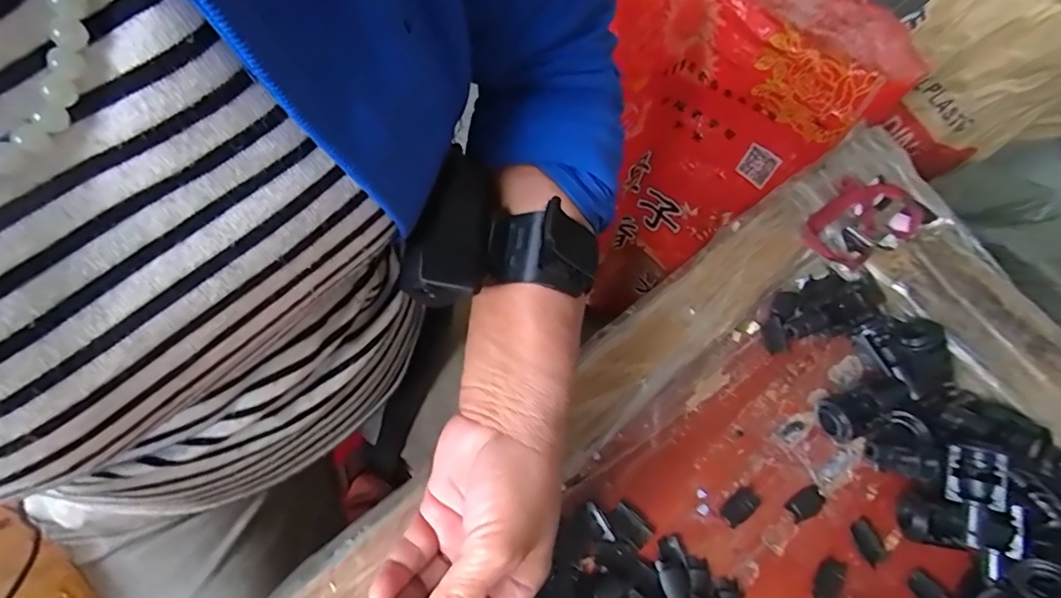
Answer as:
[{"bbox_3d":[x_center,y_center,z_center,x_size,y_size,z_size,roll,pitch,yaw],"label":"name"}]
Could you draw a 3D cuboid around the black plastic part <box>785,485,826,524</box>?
[{"bbox_3d":[0.162,0.120,0.314,0.025,0.004,0.015,-29,75,-14],"label":"black plastic part"}]

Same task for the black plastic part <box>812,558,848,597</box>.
[{"bbox_3d":[0.169,0.158,0.301,0.015,0.004,0.025,34,71,8],"label":"black plastic part"}]

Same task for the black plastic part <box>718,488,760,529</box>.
[{"bbox_3d":[0.121,0.121,0.309,0.024,0.004,0.014,-33,76,-15],"label":"black plastic part"}]

